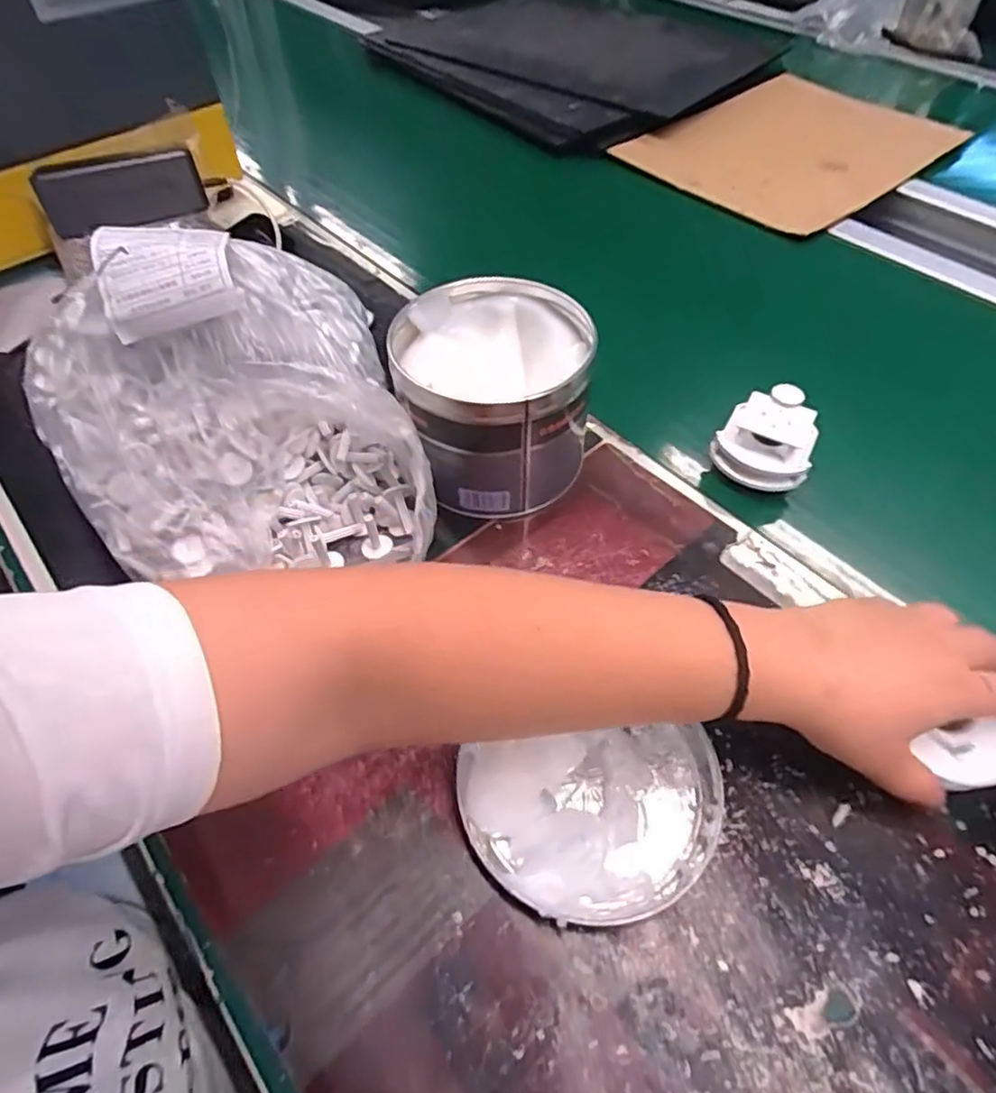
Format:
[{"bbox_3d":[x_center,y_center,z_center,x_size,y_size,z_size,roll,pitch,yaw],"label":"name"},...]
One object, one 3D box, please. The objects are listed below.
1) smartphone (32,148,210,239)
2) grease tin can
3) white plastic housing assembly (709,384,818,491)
[{"bbox_3d":[-0.328,-0.307,0.560,0.130,0.054,0.017,-14,61,-6],"label":"smartphone"},{"bbox_3d":[-0.004,-0.097,0.436,0.119,0.103,0.126,-1,53,1],"label":"grease tin can"},{"bbox_3d":[0.191,-0.075,0.451,0.062,0.045,0.061,30,59,22],"label":"white plastic housing assembly"}]

